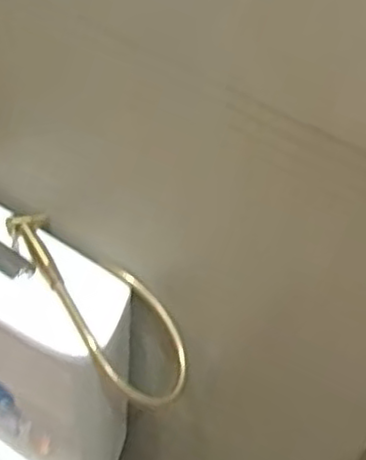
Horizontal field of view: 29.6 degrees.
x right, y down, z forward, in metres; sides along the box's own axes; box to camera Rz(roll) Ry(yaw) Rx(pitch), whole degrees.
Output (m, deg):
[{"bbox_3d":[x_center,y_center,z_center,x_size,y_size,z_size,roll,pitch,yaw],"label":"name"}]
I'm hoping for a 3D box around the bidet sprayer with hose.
[{"bbox_3d":[-0.118,0.090,0.887,0.112,0.063,0.321,-35,74,-33],"label":"bidet sprayer with hose"}]

